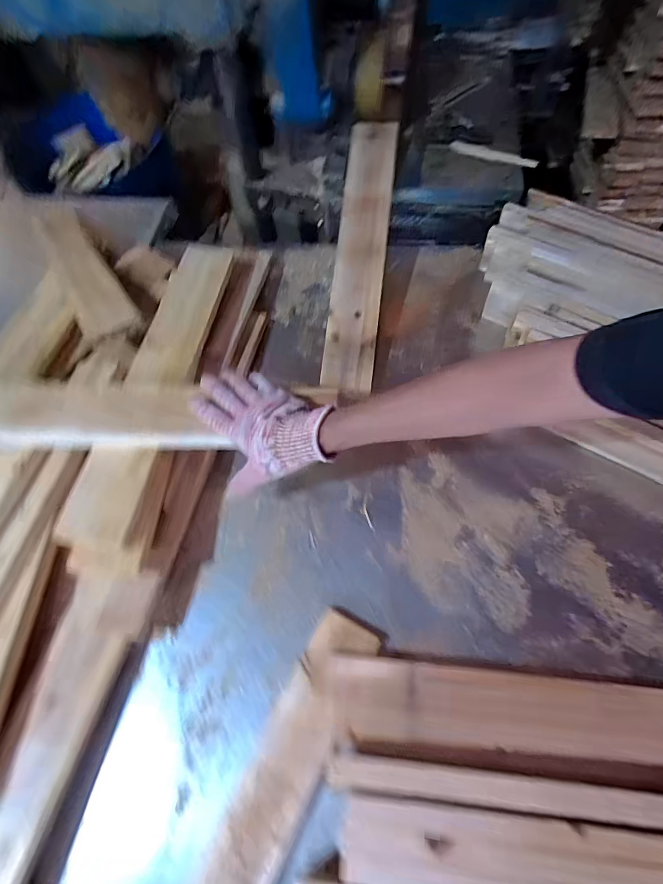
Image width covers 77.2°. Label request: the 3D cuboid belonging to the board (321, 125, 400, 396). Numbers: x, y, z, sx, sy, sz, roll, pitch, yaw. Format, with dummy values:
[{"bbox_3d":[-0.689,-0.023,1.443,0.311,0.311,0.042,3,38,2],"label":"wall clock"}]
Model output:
[{"bbox_3d":[0.052,-0.312,0.675,0.089,0.023,0.457,11,78,-22],"label":"board"}]

